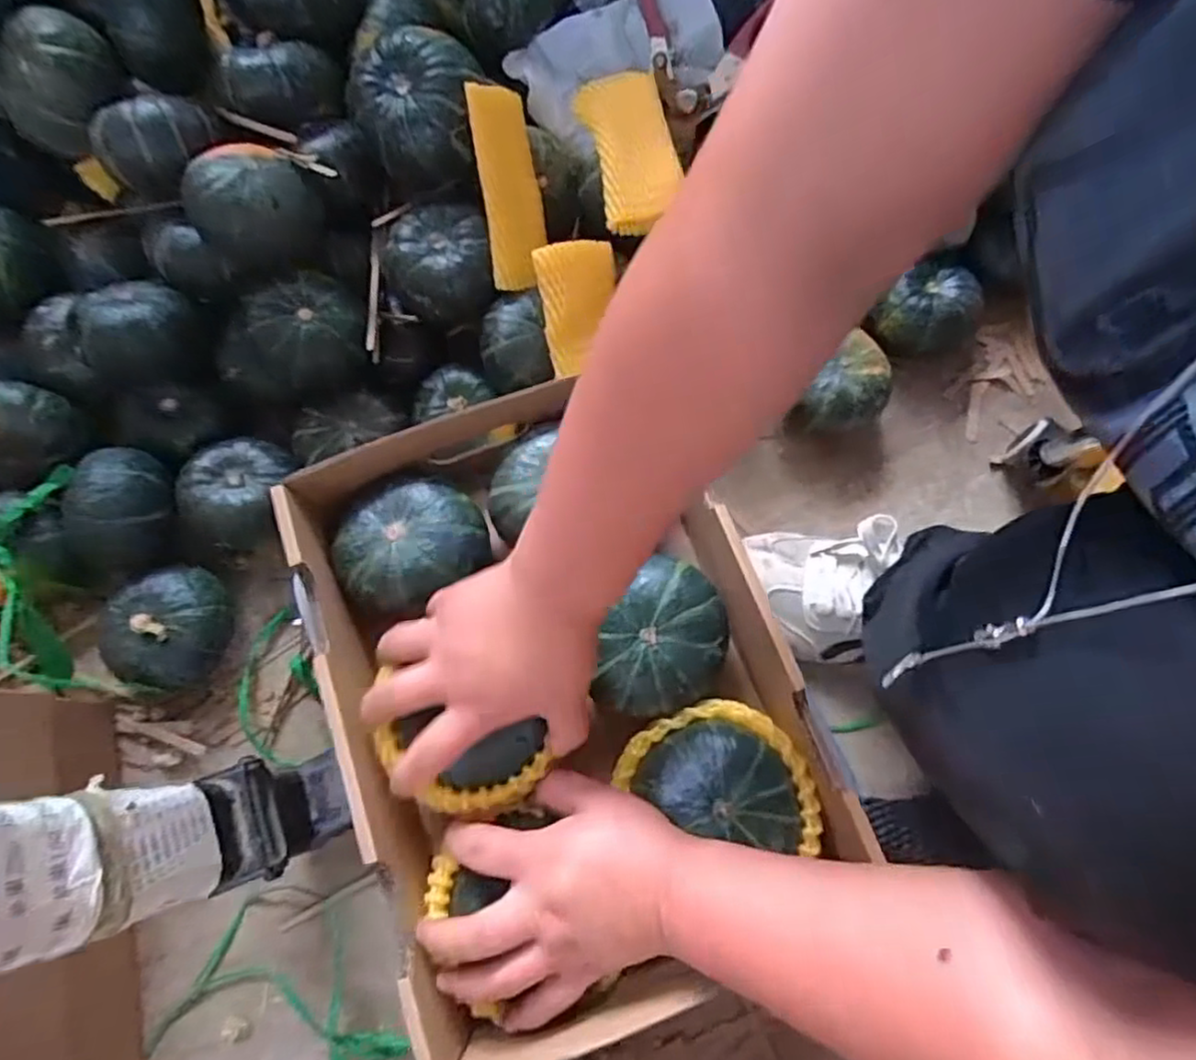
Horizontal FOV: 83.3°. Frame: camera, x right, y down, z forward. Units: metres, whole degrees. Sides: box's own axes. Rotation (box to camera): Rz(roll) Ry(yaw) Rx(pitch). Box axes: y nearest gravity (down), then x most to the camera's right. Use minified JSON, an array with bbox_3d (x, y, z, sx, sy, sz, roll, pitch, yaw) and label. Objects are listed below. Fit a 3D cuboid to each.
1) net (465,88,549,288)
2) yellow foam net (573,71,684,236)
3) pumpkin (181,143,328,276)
[{"bbox_3d":[-0.066,-0.264,0.523,0.021,0.061,0.140,3,111,36],"label":"net"},{"bbox_3d":[0.026,-0.301,0.536,0.065,0.038,0.146,-12,75,-5],"label":"yellow foam net"},{"bbox_3d":[-0.257,-0.242,0.501,0.081,0.063,0.087,0,75,-1],"label":"pumpkin"}]

